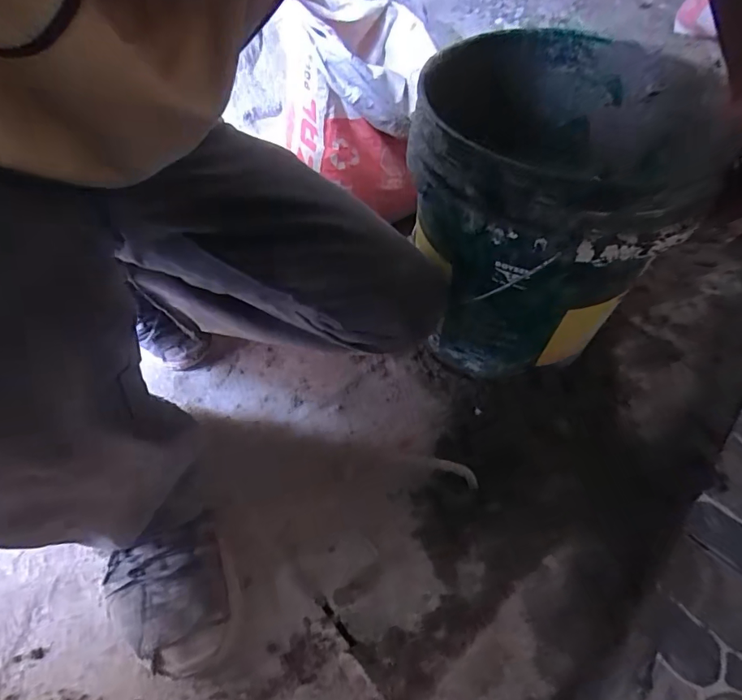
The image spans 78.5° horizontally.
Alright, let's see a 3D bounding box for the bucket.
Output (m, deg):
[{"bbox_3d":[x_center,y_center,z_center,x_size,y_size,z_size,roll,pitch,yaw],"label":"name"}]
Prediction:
[{"bbox_3d":[0.187,-0.149,0.525,0.258,0.279,0.289,22,55,16],"label":"bucket"}]

